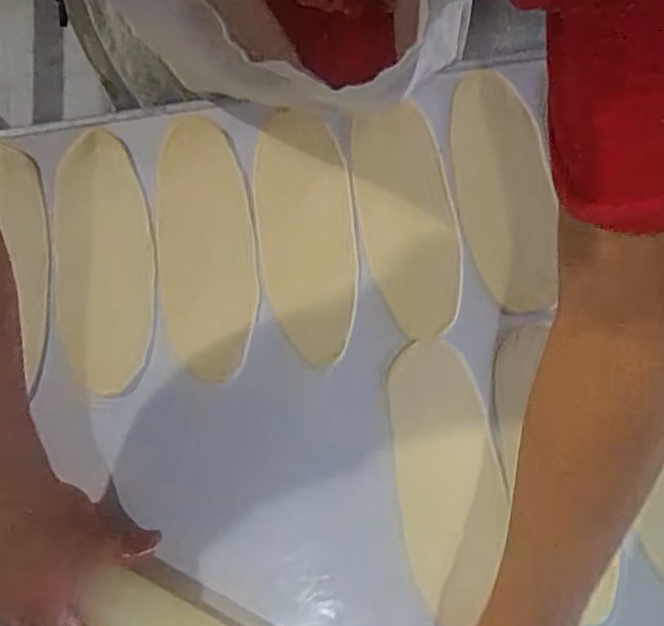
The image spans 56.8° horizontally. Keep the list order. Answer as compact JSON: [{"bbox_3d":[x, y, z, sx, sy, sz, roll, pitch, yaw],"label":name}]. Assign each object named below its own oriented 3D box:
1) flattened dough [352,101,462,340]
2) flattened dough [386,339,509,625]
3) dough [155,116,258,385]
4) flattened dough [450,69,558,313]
[{"bbox_3d":[0.066,-0.085,0.552,0.083,0.013,0.211,-10,76,1],"label":"flattened dough"},{"bbox_3d":[0.094,0.137,0.507,0.082,0.004,0.224,-6,76,2],"label":"flattened dough"},{"bbox_3d":[-0.114,-0.063,0.554,0.085,0.009,0.238,-6,76,2],"label":"dough"},{"bbox_3d":[0.153,-0.112,0.552,0.081,0.014,0.219,-6,76,2],"label":"flattened dough"}]

